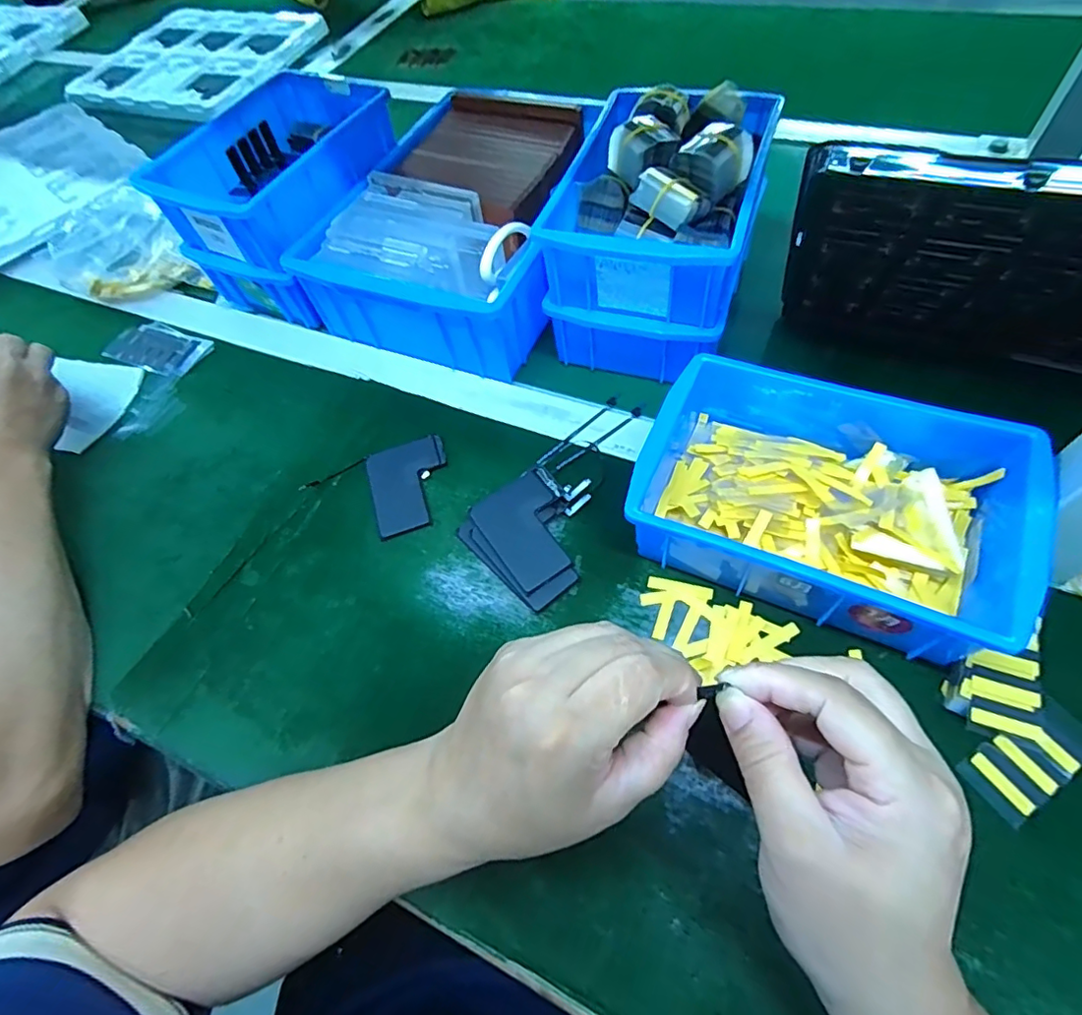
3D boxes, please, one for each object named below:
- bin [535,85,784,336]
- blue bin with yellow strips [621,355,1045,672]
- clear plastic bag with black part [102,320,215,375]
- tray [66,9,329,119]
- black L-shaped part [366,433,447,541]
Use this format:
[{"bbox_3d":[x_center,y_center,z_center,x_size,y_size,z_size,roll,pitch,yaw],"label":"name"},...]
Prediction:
[{"bbox_3d":[0.084,-0.227,0.404,0.140,0.073,0.186,14,62,16],"label":"bin"},{"bbox_3d":[0.168,-0.012,0.336,0.201,0.065,0.148,21,64,18],"label":"blue bin with yellow strips"},{"bbox_3d":[-0.364,-0.152,0.527,0.105,0.014,0.050,21,64,19],"label":"clear plastic bag with black part"},{"bbox_3d":[-0.532,-0.698,0.860,0.306,0.030,0.294,16,63,17],"label":"tray"},{"bbox_3d":[-0.096,-0.018,0.410,0.057,0.006,0.078,-18,58,-3],"label":"black L-shaped part"}]

